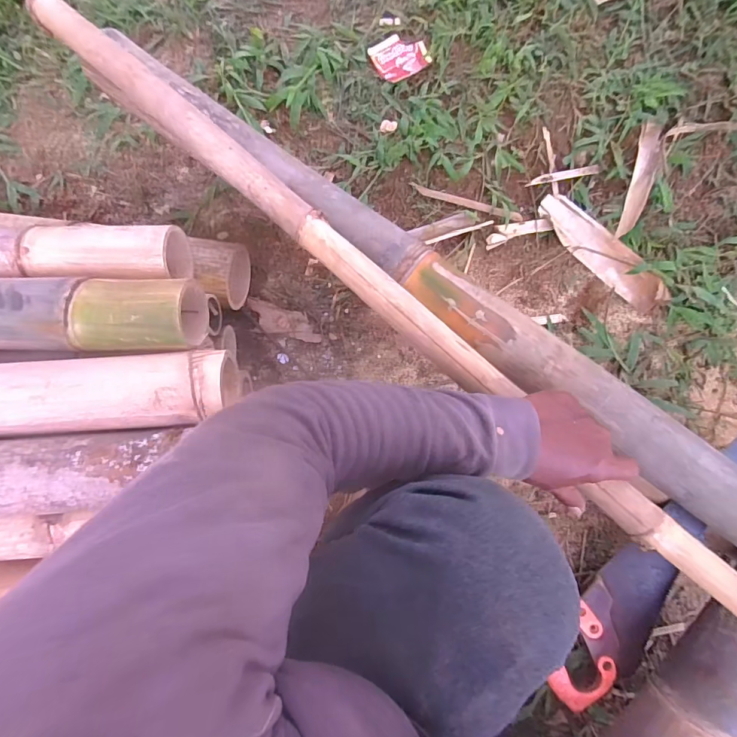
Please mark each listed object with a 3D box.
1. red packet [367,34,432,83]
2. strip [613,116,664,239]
[{"bbox_3d":[0.050,-0.502,0.702,0.084,0.006,0.073,-32,84,-6],"label":"red packet"},{"bbox_3d":[0.415,-0.287,0.667,0.029,0.038,0.194,17,82,1],"label":"strip"}]

